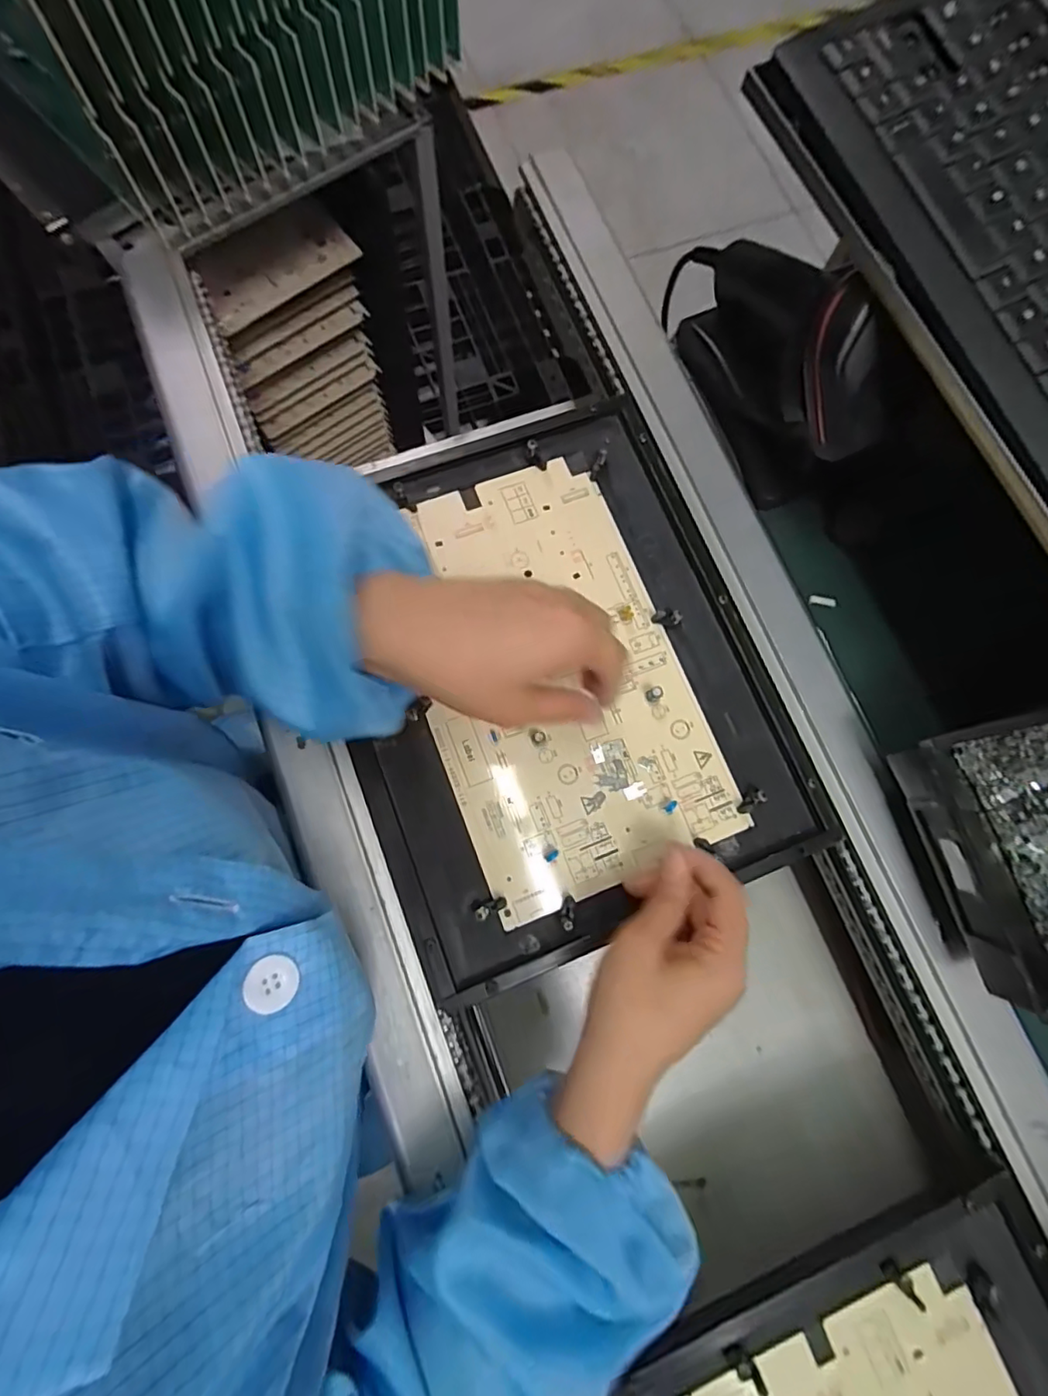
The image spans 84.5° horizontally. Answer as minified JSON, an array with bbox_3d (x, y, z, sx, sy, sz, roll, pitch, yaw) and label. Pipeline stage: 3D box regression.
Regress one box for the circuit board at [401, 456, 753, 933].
[{"bbox_3d":[0.015,-0.018,0.394,0.171,0.007,0.289,-21,79,-6],"label":"circuit board"}]

